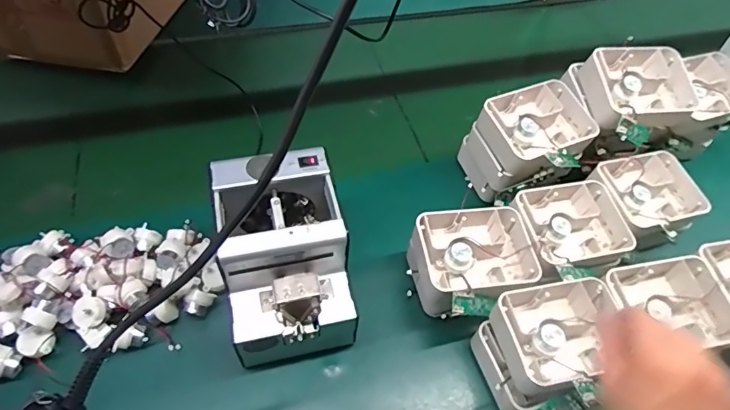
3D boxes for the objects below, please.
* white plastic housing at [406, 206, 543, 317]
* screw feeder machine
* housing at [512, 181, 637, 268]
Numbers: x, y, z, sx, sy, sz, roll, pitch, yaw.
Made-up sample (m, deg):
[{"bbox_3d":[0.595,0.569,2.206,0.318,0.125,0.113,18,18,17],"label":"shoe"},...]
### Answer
[{"bbox_3d":[0.123,0.068,0.572,0.133,0.079,0.111,-9,54,-11],"label":"white plastic housing"},{"bbox_3d":[-0.086,0.055,0.513,0.121,0.138,0.168,-10,54,-12],"label":"screw feeder machine"},{"bbox_3d":[0.249,0.028,0.585,0.130,0.045,0.105,-13,55,-14],"label":"housing"}]

